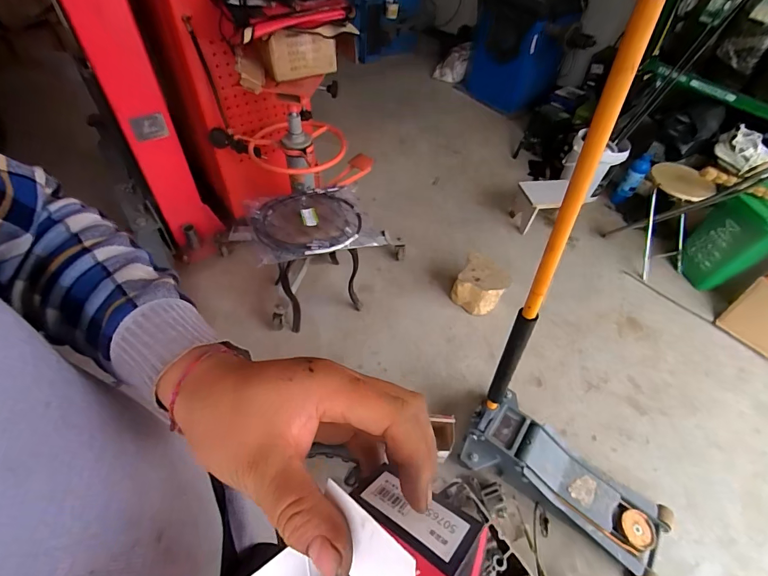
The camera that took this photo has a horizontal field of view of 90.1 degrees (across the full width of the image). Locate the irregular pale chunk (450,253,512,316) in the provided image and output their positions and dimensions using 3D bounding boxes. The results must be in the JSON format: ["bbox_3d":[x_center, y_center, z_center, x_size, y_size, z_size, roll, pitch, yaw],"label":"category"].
[{"bbox_3d":[0.428,-0.004,1.724,0.204,0.168,0.190,34,56,22],"label":"irregular pale chunk"}]

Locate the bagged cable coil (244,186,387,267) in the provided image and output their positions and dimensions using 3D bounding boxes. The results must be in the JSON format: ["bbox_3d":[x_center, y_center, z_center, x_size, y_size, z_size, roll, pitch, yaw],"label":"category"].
[{"bbox_3d":[-0.254,-0.229,1.363,0.416,0.069,0.294,-12,52,-13],"label":"bagged cable coil"}]

